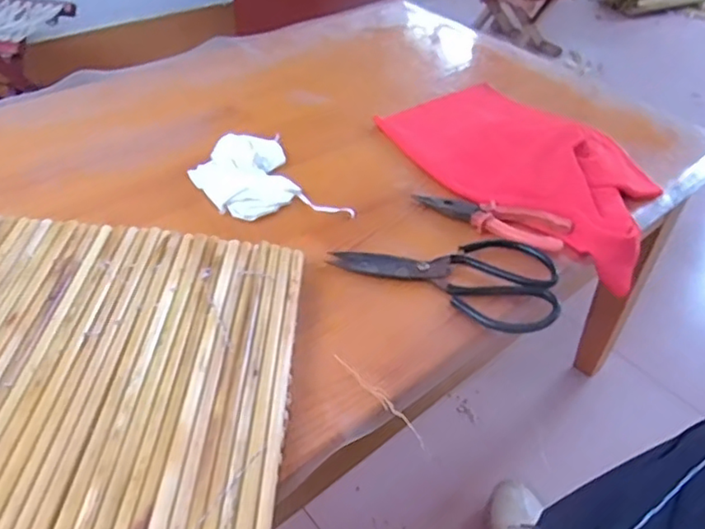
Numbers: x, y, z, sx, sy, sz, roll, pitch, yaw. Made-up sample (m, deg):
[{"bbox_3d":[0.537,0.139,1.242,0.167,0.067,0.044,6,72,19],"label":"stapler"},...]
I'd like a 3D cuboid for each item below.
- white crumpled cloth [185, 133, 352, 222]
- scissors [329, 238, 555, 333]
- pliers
[{"bbox_3d":[-0.092,-0.087,0.636,0.115,0.032,0.146,-22,49,-26],"label":"white crumpled cloth"},{"bbox_3d":[0.090,0.001,0.571,0.200,0.025,0.097,20,45,16],"label":"scissors"},{"bbox_3d":[0.135,-0.048,0.615,0.151,0.017,0.047,23,45,19],"label":"pliers"}]

